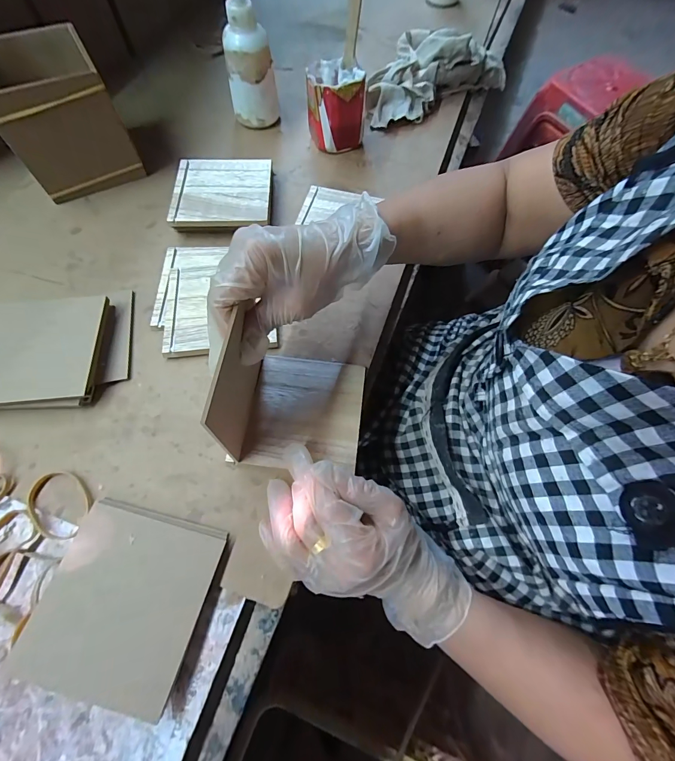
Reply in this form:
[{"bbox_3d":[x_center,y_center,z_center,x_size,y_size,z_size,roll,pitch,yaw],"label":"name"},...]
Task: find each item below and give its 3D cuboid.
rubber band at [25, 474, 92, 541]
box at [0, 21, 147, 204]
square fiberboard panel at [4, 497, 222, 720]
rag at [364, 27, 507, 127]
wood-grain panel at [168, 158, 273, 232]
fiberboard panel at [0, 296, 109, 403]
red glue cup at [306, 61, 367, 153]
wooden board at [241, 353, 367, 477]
[{"bbox_3d":[-0.220,0.097,0.270,0.049,0.006,0.047,1,65,-2],"label":"rubber band"},{"bbox_3d":[-0.316,-0.302,0.396,0.111,0.111,0.111,-26,69,-14],"label":"box"},{"bbox_3d":[-0.148,0.153,0.243,0.104,0.014,0.110,14,65,4],"label":"square fiberboard panel"},{"bbox_3d":[0.139,-0.451,0.492,0.244,0.076,0.097,-37,72,-18],"label":"rag"},{"bbox_3d":[-0.131,-0.214,0.400,0.109,0.020,0.106,0,66,-2],"label":"wood-grain panel"},{"bbox_3d":[-0.273,-0.027,0.311,0.112,0.024,0.103,-4,65,-4],"label":"fiberboard panel"},{"bbox_3d":[-0.002,-0.349,0.442,0.070,0.078,0.070,1,65,-2],"label":"red glue cup"},{"bbox_3d":[-0.028,0.026,0.308,0.097,0.004,0.102,7,65,1],"label":"wooden board"}]

